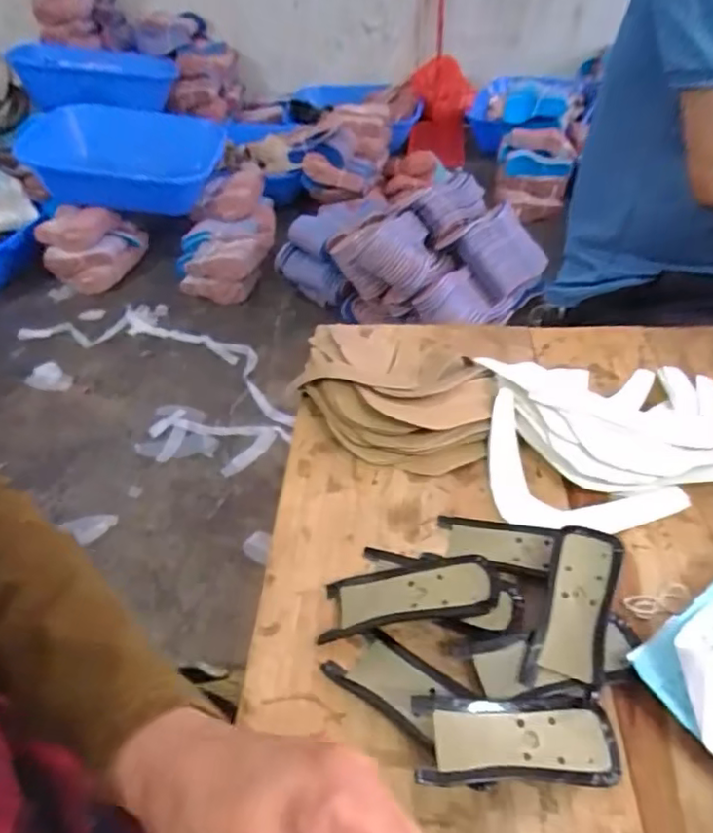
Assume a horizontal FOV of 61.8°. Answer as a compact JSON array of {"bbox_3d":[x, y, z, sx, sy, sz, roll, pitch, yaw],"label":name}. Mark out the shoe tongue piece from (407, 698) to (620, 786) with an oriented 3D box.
[{"bbox_3d":[0.093,0.184,0.339,0.118,0.010,0.043,6,44,-9],"label":"shoe tongue piece"}]

